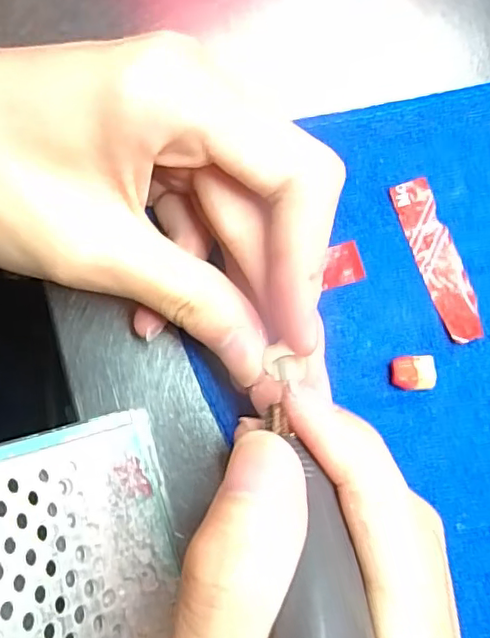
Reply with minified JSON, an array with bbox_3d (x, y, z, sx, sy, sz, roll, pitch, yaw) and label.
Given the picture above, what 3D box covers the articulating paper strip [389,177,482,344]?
[{"bbox_3d":[0.067,-0.021,0.201,0.015,0.004,0.058,-19,81,-7],"label":"articulating paper strip"}]

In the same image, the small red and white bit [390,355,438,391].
[{"bbox_3d":[0.054,0.018,0.191,0.014,0.009,0.011,-1,79,-2],"label":"small red and white bit"}]

